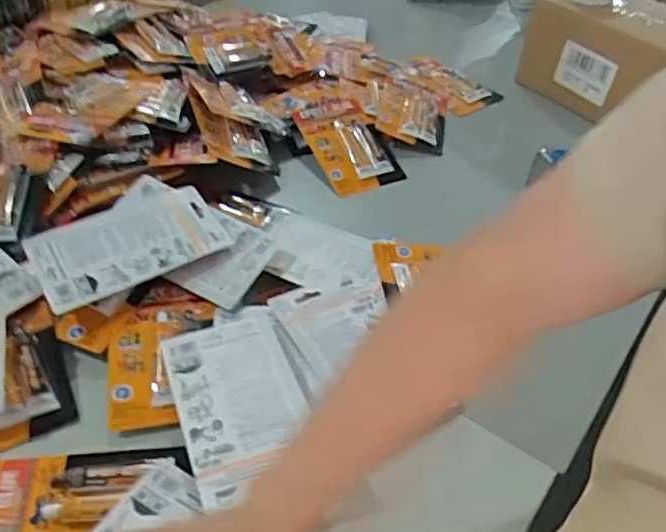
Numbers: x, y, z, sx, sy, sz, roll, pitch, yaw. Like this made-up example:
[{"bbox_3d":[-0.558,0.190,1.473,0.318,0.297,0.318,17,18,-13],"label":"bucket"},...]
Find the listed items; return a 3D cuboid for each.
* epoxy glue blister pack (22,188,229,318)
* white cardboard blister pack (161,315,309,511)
[{"bbox_3d":[-0.220,-0.030,0.692,0.195,0.019,0.107,-22,49,-24],"label":"epoxy glue blister pack"},{"bbox_3d":[-0.085,0.120,0.582,0.108,0.019,0.185,-14,46,-17],"label":"white cardboard blister pack"}]

